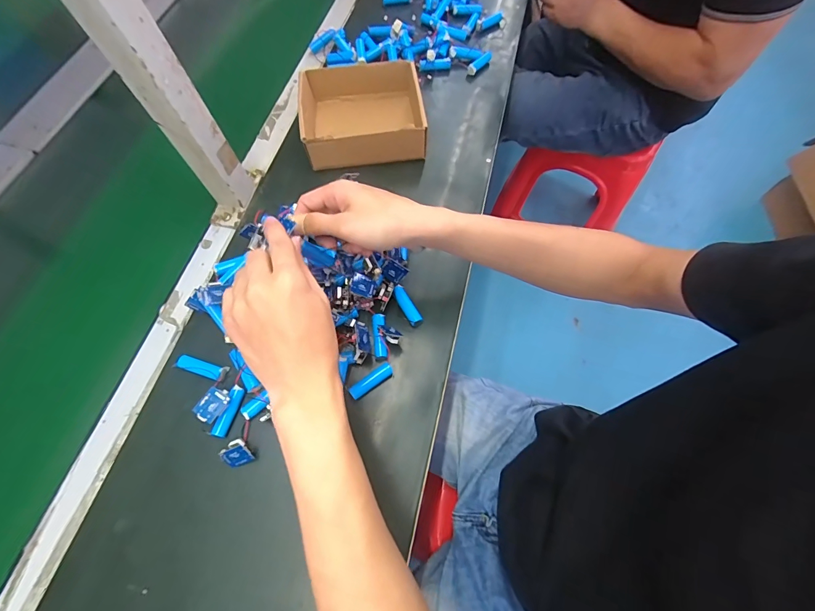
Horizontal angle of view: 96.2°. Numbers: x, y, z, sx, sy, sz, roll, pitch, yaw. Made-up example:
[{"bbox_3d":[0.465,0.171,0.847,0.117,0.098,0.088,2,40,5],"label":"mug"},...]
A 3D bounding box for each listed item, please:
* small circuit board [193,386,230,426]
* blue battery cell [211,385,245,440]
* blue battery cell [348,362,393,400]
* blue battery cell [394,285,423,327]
[{"bbox_3d":[-0.194,0.098,0.362,0.024,0.004,0.033,42,69,-22],"label":"small circuit board"},{"bbox_3d":[-0.182,0.109,0.374,0.013,0.012,0.051,19,67,7],"label":"blue battery cell"},{"bbox_3d":[-0.039,0.082,0.395,0.051,0.011,0.016,-33,71,-15],"label":"blue battery cell"},{"bbox_3d":[0.000,0.000,0.426,0.014,0.011,0.050,-28,69,-13],"label":"blue battery cell"}]

